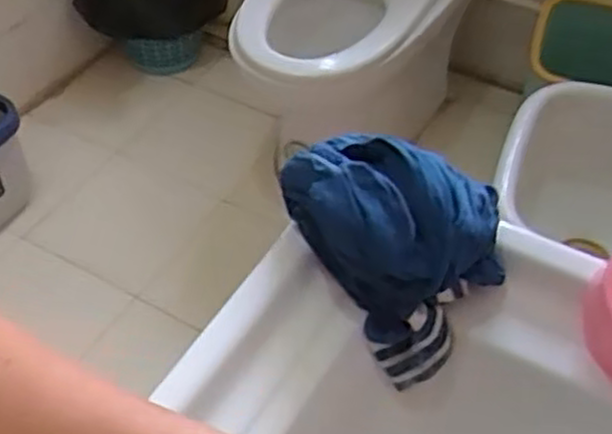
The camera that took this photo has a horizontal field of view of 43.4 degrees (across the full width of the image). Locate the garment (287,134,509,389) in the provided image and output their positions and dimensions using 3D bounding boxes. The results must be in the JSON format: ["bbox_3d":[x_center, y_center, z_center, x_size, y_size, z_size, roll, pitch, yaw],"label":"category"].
[{"bbox_3d":[0.064,0.016,0.551,0.106,0.123,0.145,-34,56,-28],"label":"garment"}]

